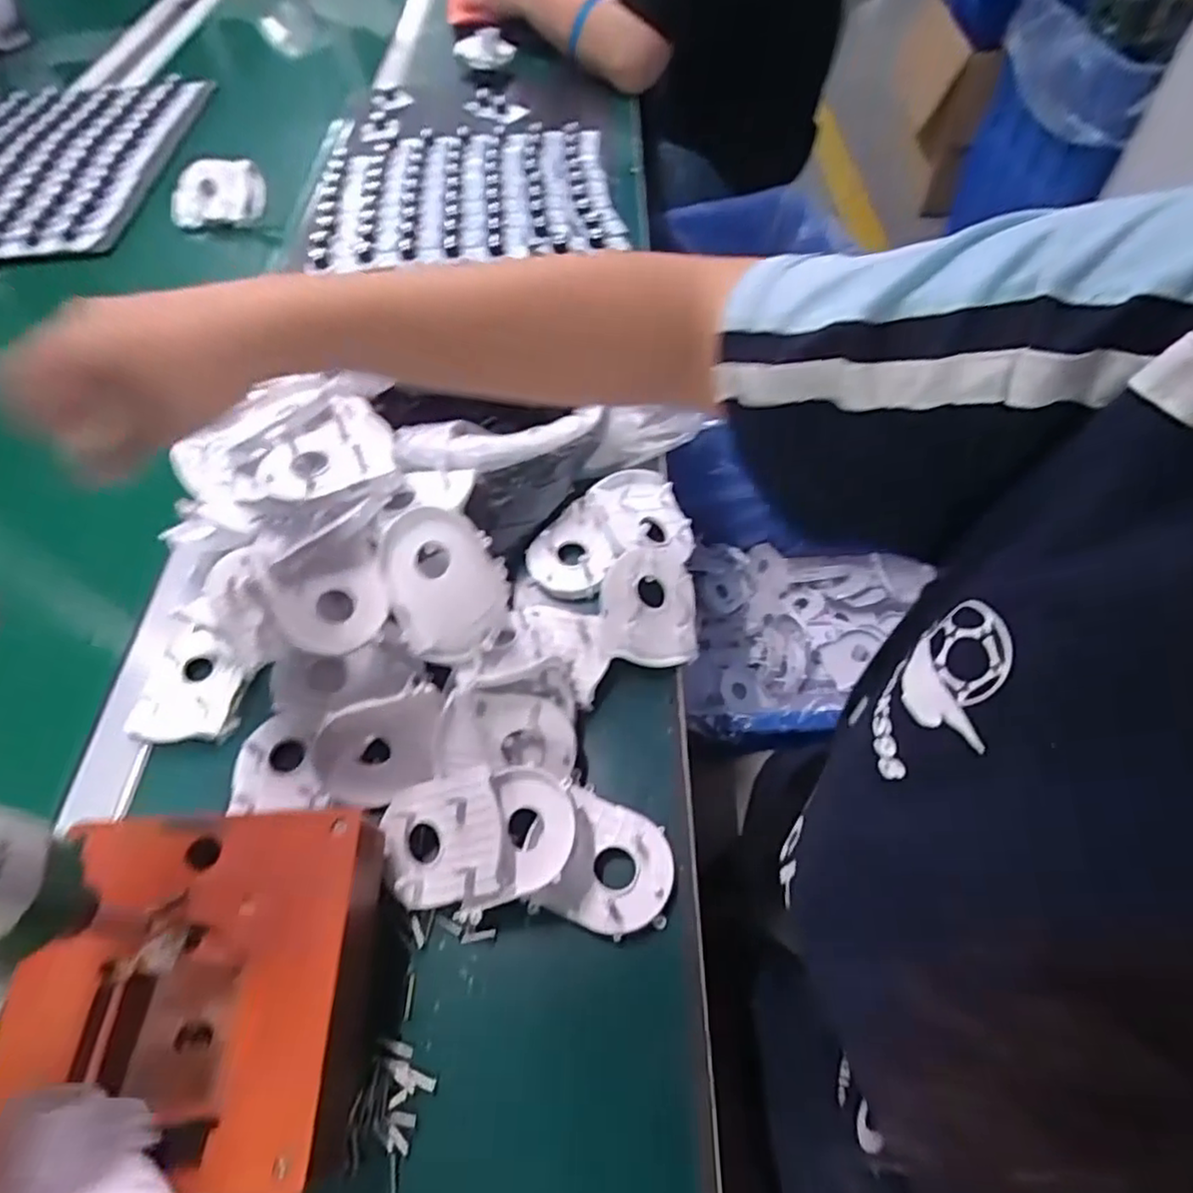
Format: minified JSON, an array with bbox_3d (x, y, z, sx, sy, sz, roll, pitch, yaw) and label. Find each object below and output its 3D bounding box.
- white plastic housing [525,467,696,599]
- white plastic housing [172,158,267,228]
[{"bbox_3d":[0.007,-0.049,0.500,0.121,0.033,0.073,-20,57,-9],"label":"white plastic housing"},{"bbox_3d":[-0.449,-0.476,0.796,0.117,0.064,0.015,-6,28,6],"label":"white plastic housing"}]

